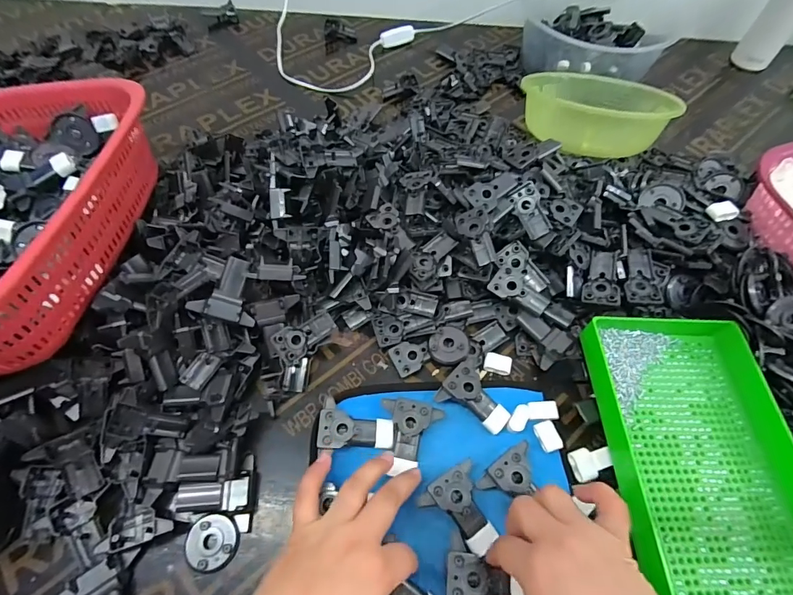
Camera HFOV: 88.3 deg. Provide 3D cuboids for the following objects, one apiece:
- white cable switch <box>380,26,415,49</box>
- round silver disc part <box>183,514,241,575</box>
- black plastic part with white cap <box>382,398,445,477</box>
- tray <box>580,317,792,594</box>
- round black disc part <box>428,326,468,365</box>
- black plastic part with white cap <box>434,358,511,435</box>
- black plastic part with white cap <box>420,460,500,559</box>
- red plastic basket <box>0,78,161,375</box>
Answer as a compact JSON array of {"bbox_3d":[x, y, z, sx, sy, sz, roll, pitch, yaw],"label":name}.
[{"bbox_3d":[0.002,-0.446,0.699,0.062,0.023,0.018,-27,64,-15],"label":"white cable switch"},{"bbox_3d":[-0.149,0.198,0.331,0.041,0.007,0.040,0,61,-1],"label":"round silver disc part"},{"bbox_3d":[0.013,0.121,0.358,0.051,0.014,0.059,4,59,2],"label":"black plastic part with white cap"},{"bbox_3d":[0.256,0.132,0.343,0.150,0.039,0.253,0,61,-1],"label":"tray"},{"bbox_3d":[0.053,0.047,0.414,0.039,0.007,0.040,0,61,-1],"label":"round black disc part"},{"bbox_3d":[0.079,0.089,0.381,0.064,0.019,0.055,32,65,16],"label":"black plastic part with white cap"},{"bbox_3d":[0.055,0.173,0.330,0.051,0.016,0.060,-29,65,-16],"label":"black plastic part with white cap"},{"bbox_3d":[-0.376,-0.078,0.368,0.240,0.082,0.326,2,61,0],"label":"red plastic basket"}]

